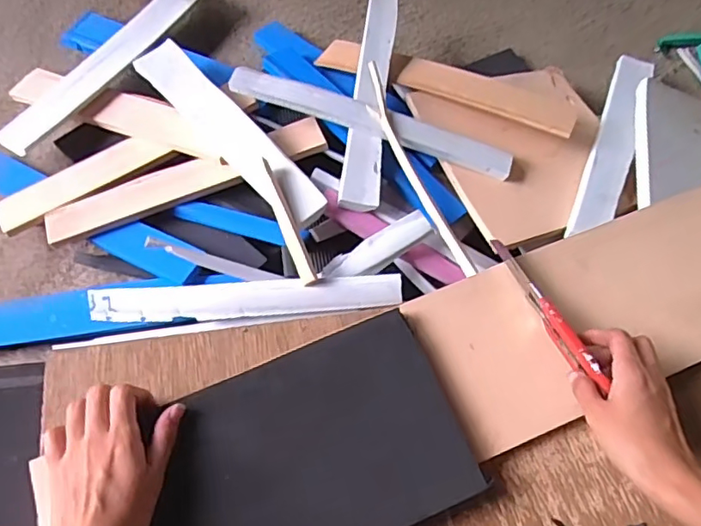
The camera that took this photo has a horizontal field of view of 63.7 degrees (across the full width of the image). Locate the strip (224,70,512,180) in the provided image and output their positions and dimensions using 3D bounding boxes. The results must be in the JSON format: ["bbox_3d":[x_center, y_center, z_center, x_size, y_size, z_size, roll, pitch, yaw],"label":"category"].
[{"bbox_3d":[0.022,-0.140,0.554,0.283,0.013,0.027,18,95,-1],"label":"strip"}]

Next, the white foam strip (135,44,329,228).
[{"bbox_3d":[-0.125,-0.135,0.565,0.047,0.009,0.275,-46,69,6],"label":"white foam strip"}]

